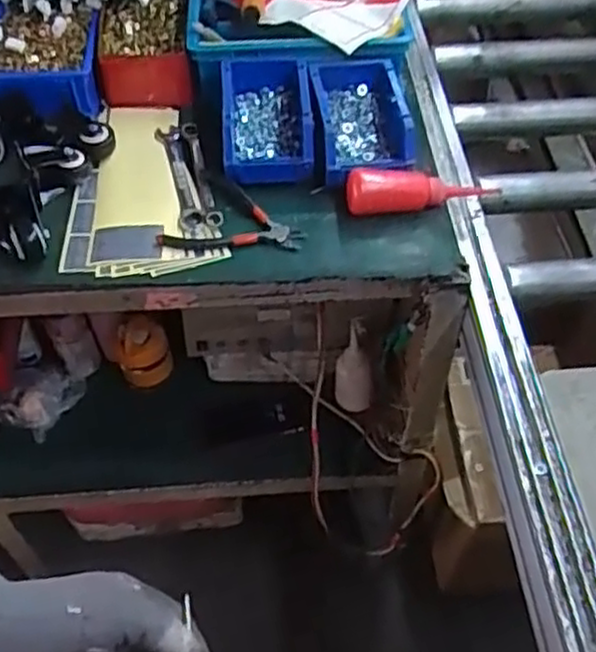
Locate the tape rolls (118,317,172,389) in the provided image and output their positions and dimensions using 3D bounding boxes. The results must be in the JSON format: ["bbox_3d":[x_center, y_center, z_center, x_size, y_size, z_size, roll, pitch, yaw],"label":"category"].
[{"bbox_3d":[-0.240,0.047,1.158,0.085,0.110,0.069,-16,52,-13],"label":"tape rolls"}]

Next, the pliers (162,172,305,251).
[{"bbox_3d":[-0.071,-0.126,0.820,0.152,0.017,0.102,-2,50,-1],"label":"pliers"}]

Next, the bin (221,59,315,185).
[{"bbox_3d":[-0.037,-0.239,0.865,0.101,0.067,0.146,-3,50,-3],"label":"bin"}]

